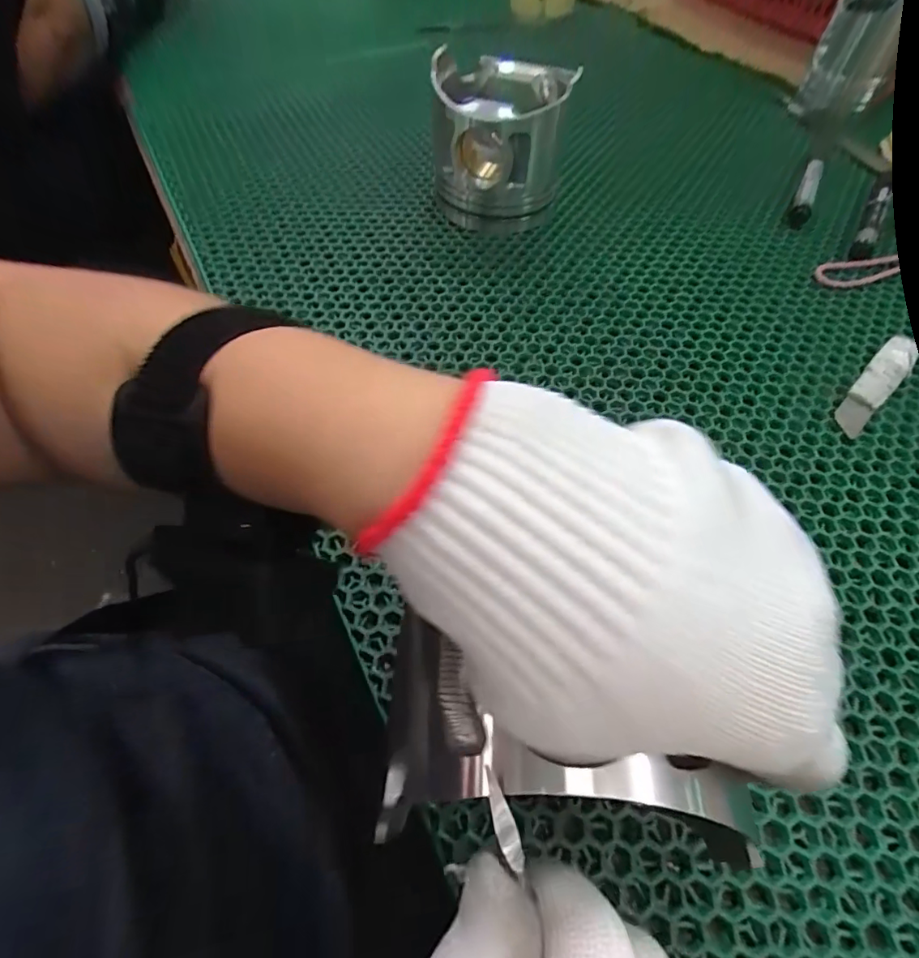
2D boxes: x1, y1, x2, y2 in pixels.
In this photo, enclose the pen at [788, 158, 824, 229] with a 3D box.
[{"bbox_3d":[0.318,-0.266,0.434,0.016,0.014,0.113,24,63,15],"label":"pen"}]

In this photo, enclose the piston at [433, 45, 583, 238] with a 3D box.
[{"bbox_3d":[0.032,-0.284,0.404,0.103,0.094,0.110,4,59,4],"label":"piston"}]

